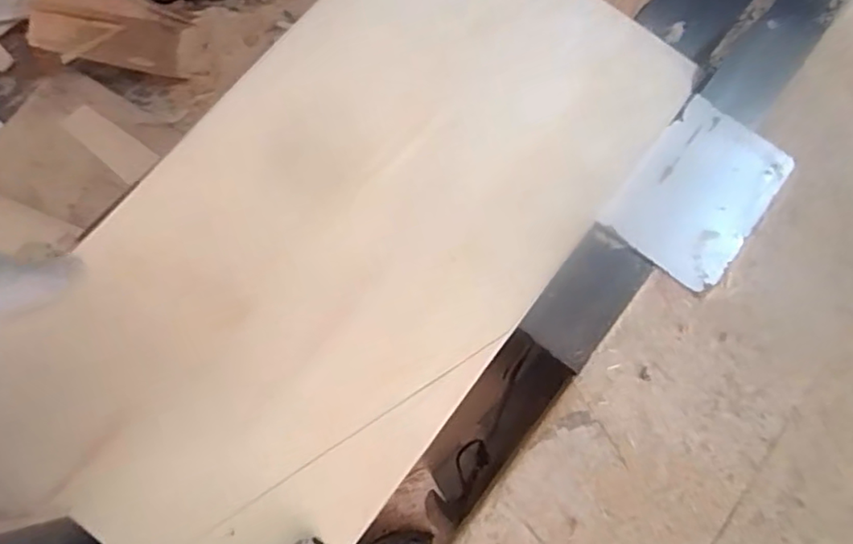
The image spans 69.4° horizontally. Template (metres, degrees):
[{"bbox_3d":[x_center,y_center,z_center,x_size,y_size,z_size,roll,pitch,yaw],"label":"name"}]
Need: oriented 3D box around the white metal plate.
[{"bbox_3d":[0.245,-0.073,0.555,0.115,0.004,0.164,37,76,3],"label":"white metal plate"}]

